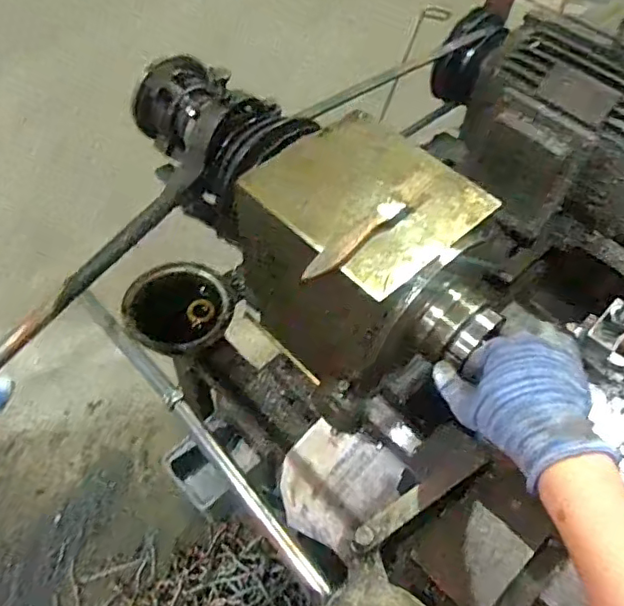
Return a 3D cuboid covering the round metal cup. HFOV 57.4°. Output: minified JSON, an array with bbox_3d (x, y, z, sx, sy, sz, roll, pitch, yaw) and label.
[{"bbox_3d":[-0.167,0.013,0.725,0.132,0.060,0.124,-10,68,-8],"label":"round metal cup"}]

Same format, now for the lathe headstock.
[{"bbox_3d":[-0.020,-0.077,0.597,0.449,0.209,0.169,36,60,26],"label":"lathe headstock"}]

